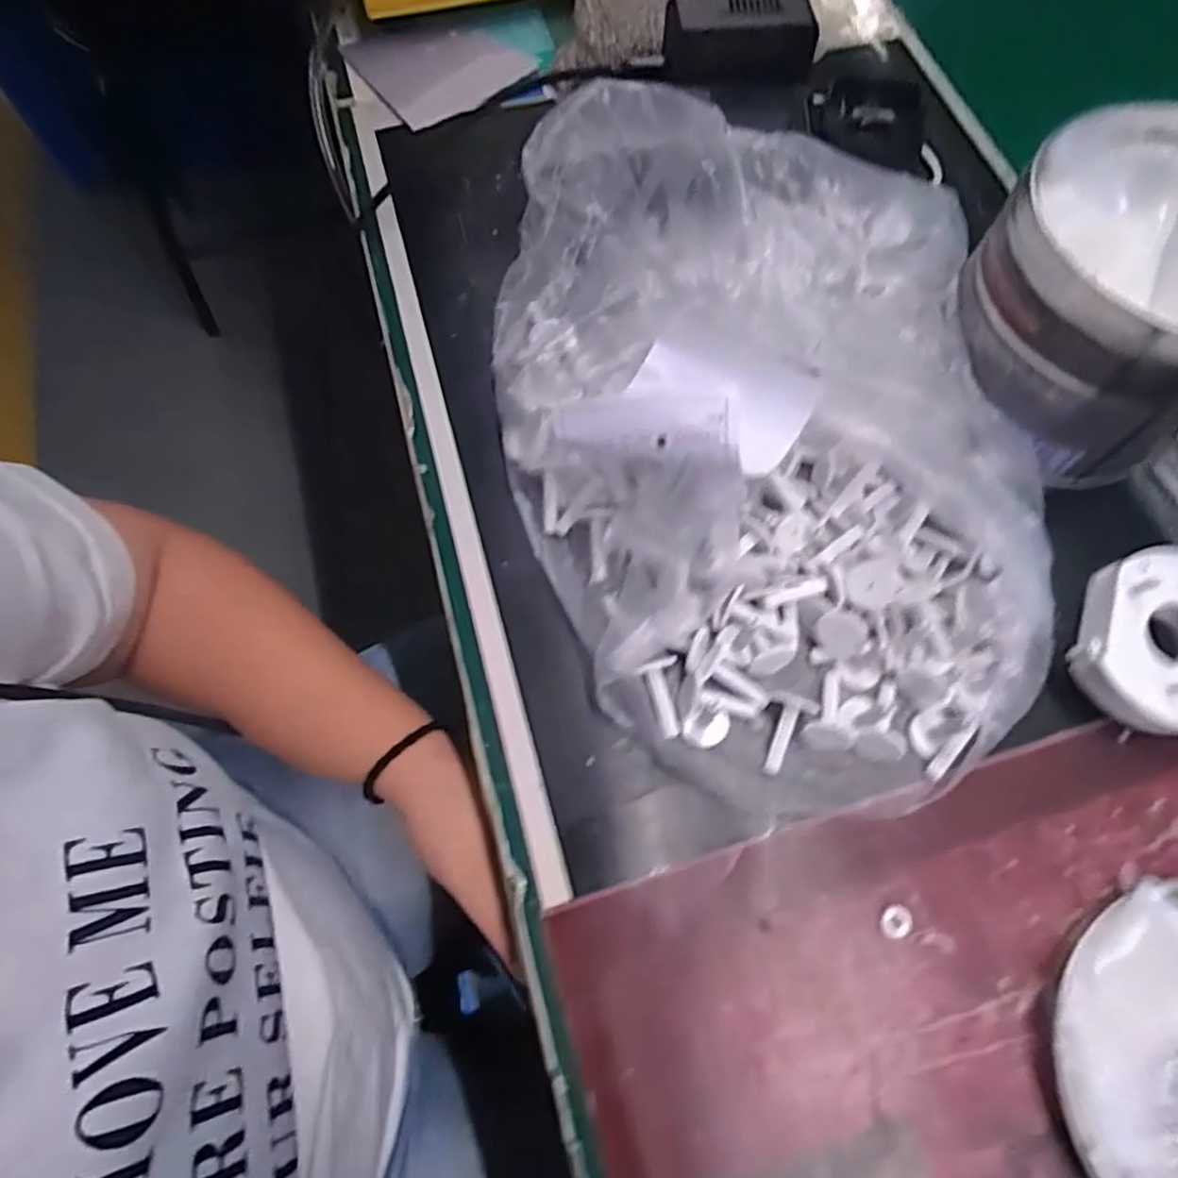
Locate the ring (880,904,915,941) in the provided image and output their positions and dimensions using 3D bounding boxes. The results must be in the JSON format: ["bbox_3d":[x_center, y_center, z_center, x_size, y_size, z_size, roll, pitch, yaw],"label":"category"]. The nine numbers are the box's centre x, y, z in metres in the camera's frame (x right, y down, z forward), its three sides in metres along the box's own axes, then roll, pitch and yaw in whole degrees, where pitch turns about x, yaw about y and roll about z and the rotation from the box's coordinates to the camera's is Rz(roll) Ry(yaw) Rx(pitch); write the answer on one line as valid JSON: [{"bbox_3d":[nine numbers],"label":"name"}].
[{"bbox_3d":[0.118,0.127,0.268,0.012,0.004,0.012,0,70,-1],"label":"ring"}]

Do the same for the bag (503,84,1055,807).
[{"bbox_3d":[0.075,-0.083,0.310,0.226,0.073,0.343,-4,68,-3],"label":"bag"}]

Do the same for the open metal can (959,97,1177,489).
[{"bbox_3d":[0.238,-0.132,0.314,0.130,0.087,0.123,1,68,-1],"label":"open metal can"}]

